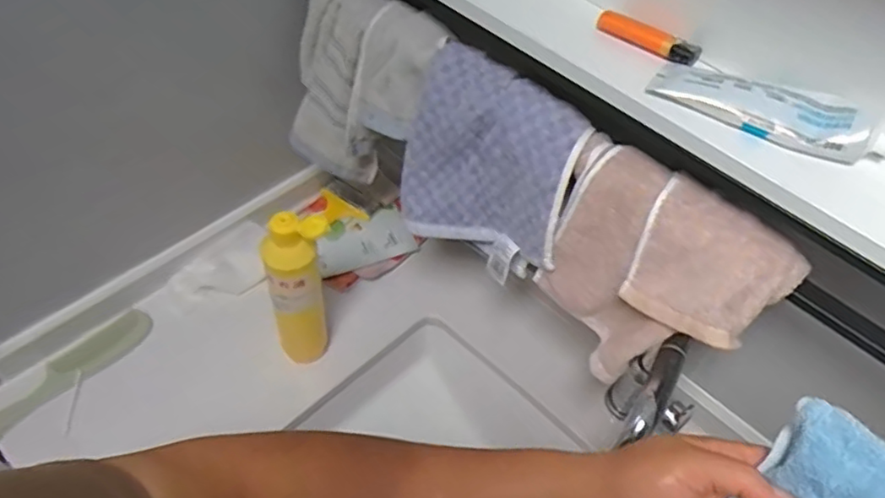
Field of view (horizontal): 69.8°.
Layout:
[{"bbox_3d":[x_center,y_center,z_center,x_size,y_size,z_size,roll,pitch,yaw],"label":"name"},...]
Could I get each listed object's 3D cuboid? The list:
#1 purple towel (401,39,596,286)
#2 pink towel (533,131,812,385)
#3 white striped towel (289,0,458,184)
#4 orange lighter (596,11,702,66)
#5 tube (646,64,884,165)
[{"bbox_3d":[0.042,-0.070,0.589,0.169,0.177,0.034,35,37,22],"label":"purple towel"},{"bbox_3d":[0.162,0.023,0.523,0.053,0.175,0.180,-11,46,-40],"label":"pink towel"},{"bbox_3d":[-0.088,-0.167,0.684,0.068,0.227,0.187,-18,54,-43],"label":"white striped towel"},{"bbox_3d":[0.160,-0.165,0.498,0.082,0.014,0.016,32,56,18],"label":"orange lighter"},{"bbox_3d":[0.233,-0.101,0.449,0.160,0.028,0.041,28,54,15],"label":"tube"}]

